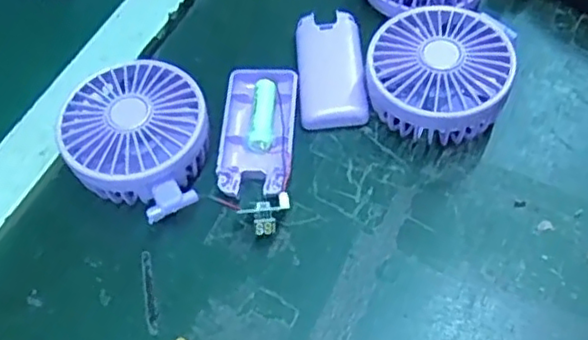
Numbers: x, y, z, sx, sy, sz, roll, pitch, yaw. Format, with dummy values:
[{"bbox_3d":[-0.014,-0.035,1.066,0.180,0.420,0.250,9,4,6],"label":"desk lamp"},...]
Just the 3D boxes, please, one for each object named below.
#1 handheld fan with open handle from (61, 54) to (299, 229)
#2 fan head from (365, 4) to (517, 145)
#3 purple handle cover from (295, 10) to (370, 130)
[{"bbox_3d":[-0.068,-0.022,0.393,0.131,0.042,0.114,1,59,4],"label":"handheld fan with open handle"},{"bbox_3d":[0.089,-0.057,0.402,0.082,0.043,0.084,-1,59,2],"label":"fan head"},{"bbox_3d":[0.024,-0.067,0.431,0.043,0.015,0.087,-4,59,1],"label":"purple handle cover"}]

